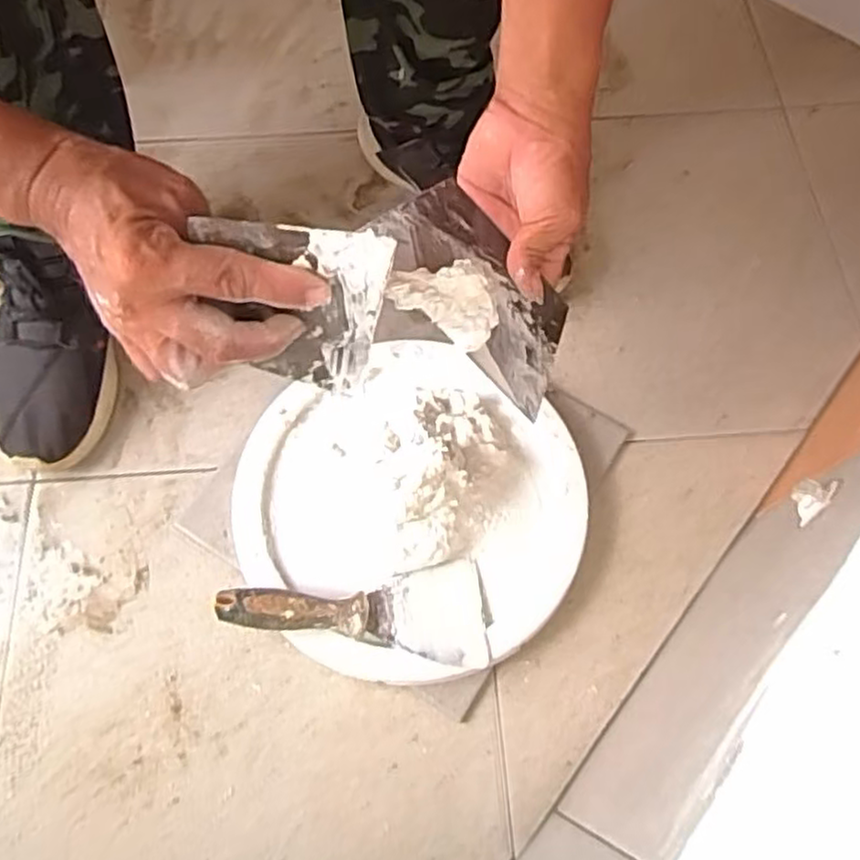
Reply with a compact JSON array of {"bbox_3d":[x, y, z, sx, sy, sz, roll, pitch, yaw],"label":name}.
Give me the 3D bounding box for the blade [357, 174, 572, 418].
[{"bbox_3d":[0.032,-0.087,0.439,0.143,0.005,0.086,45,56,-12],"label":"blade"}]

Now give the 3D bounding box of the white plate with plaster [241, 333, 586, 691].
[{"bbox_3d":[-0.016,0.056,0.603,0.285,0.080,0.277,0,68,0],"label":"white plate with plaster"}]

